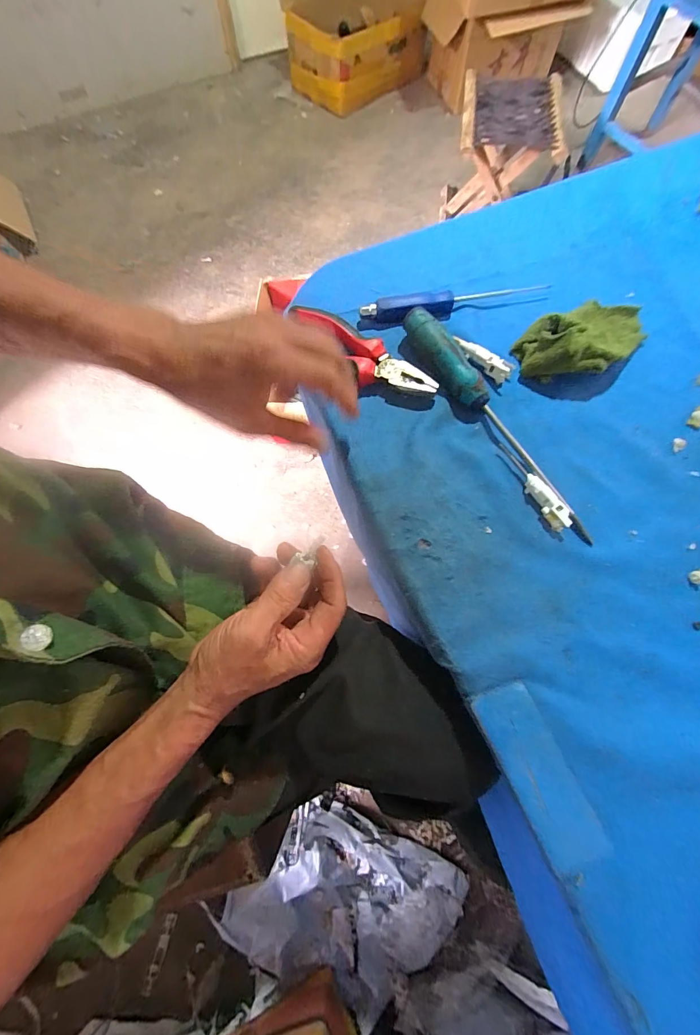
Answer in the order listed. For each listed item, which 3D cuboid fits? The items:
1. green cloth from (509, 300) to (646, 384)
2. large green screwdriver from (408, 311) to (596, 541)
[{"bbox_3d":[0.223,-0.170,0.365,0.134,0.039,0.070,-29,74,-10],"label":"green cloth"},{"bbox_3d":[0.125,-0.086,0.340,0.026,0.031,0.246,-33,75,-11],"label":"large green screwdriver"}]

